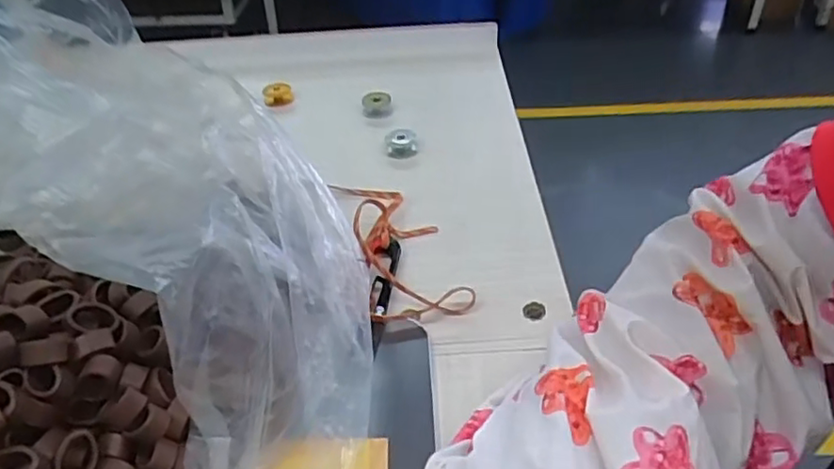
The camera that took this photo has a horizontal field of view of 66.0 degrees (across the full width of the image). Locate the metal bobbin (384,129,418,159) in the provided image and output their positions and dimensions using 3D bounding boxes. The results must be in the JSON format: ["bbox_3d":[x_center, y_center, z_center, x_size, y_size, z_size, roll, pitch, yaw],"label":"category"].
[{"bbox_3d":[-0.012,-0.068,0.485,0.024,0.012,0.027,0,37,3],"label":"metal bobbin"}]

